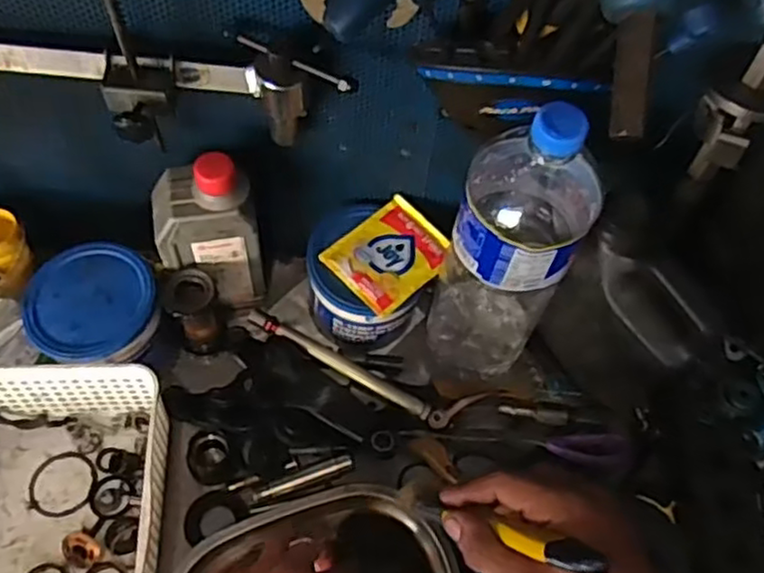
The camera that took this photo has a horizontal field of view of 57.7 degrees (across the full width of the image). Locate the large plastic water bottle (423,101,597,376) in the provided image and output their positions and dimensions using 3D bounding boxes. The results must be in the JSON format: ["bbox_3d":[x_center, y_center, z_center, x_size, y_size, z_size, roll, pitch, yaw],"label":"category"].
[{"bbox_3d":[0.096,-0.022,0.526,0.091,0.293,0.092,19,61,7],"label":"large plastic water bottle"}]

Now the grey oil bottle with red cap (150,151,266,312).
[{"bbox_3d":[-0.144,-0.040,0.586,0.078,0.177,0.048,-7,61,-8],"label":"grey oil bottle with red cap"}]

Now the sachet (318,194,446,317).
[{"bbox_3d":[0.008,-0.027,0.594,0.097,0.010,0.078,-39,69,-22],"label":"sachet"}]

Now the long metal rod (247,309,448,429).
[{"bbox_3d":[-0.031,0.073,0.614,0.193,0.023,0.018,25,62,11],"label":"long metal rod"}]

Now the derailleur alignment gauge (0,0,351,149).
[{"bbox_3d":[-0.236,-0.139,0.455,0.424,0.123,0.064,2,60,-3],"label":"derailleur alignment gauge"}]

